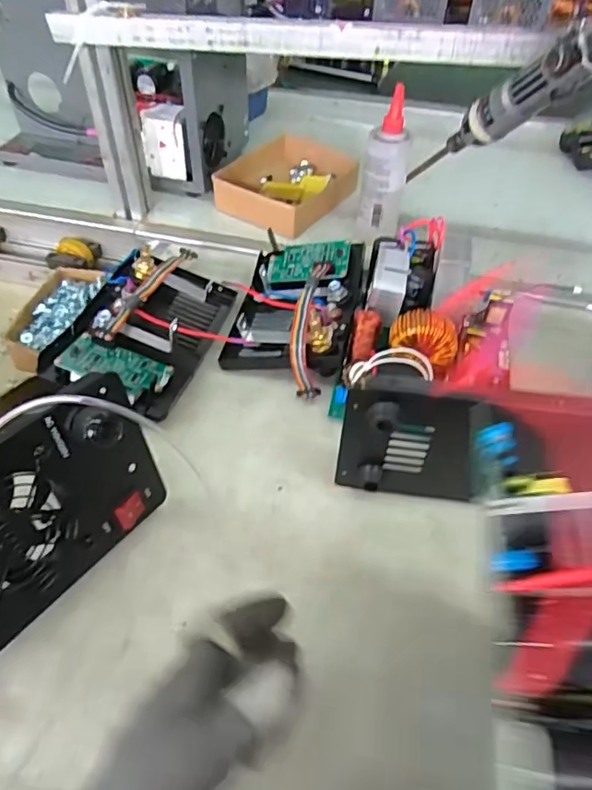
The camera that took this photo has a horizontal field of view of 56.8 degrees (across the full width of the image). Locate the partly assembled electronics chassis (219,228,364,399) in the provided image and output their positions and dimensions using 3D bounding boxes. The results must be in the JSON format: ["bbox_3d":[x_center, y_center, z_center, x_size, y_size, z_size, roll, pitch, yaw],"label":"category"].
[{"bbox_3d":[-0.001,-0.097,0.578,0.125,0.062,0.212,8,49,5],"label":"partly assembled electronics chassis"}]

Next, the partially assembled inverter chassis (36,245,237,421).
[{"bbox_3d":[-0.150,-0.084,0.571,0.132,0.048,0.239,13,49,9],"label":"partially assembled inverter chassis"}]

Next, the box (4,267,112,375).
[{"bbox_3d":[-0.287,-0.090,0.673,0.079,0.046,0.154,12,49,8],"label":"box"}]

